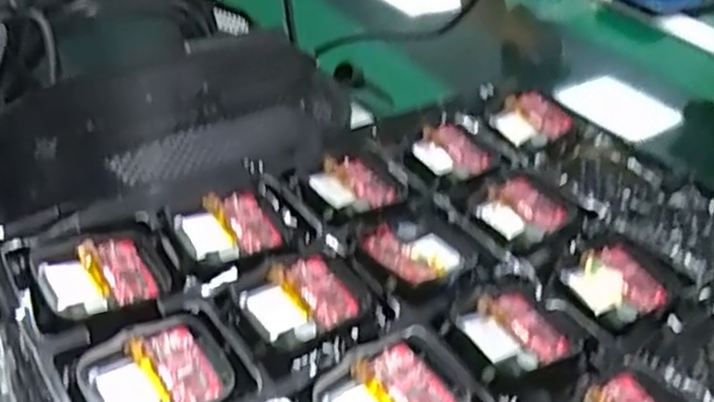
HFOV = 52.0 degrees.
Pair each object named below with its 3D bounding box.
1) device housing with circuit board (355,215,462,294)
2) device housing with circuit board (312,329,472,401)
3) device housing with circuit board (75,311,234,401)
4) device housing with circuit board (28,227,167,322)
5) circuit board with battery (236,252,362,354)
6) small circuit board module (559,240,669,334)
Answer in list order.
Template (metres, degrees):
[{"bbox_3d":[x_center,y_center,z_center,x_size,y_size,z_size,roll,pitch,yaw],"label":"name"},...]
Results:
[{"bbox_3d":[0.022,0.020,0.286,0.037,0.006,0.039,-22,46,-32],"label":"device housing with circuit board"},{"bbox_3d":[0.013,0.062,0.232,0.045,0.009,0.038,-21,46,-32],"label":"device housing with circuit board"},{"bbox_3d":[-0.063,0.055,0.233,0.044,0.009,0.036,-16,44,-28],"label":"device housing with circuit board"},{"bbox_3d":[-0.089,0.026,0.260,0.043,0.008,0.037,-17,44,-29],"label":"device housing with circuit board"},{"bbox_3d":[-0.020,0.035,0.257,0.039,0.006,0.034,-18,45,-29],"label":"circuit board with battery"},{"bbox_3d":[0.102,0.033,0.288,0.040,0.005,0.036,-18,44,-29],"label":"small circuit board module"}]

